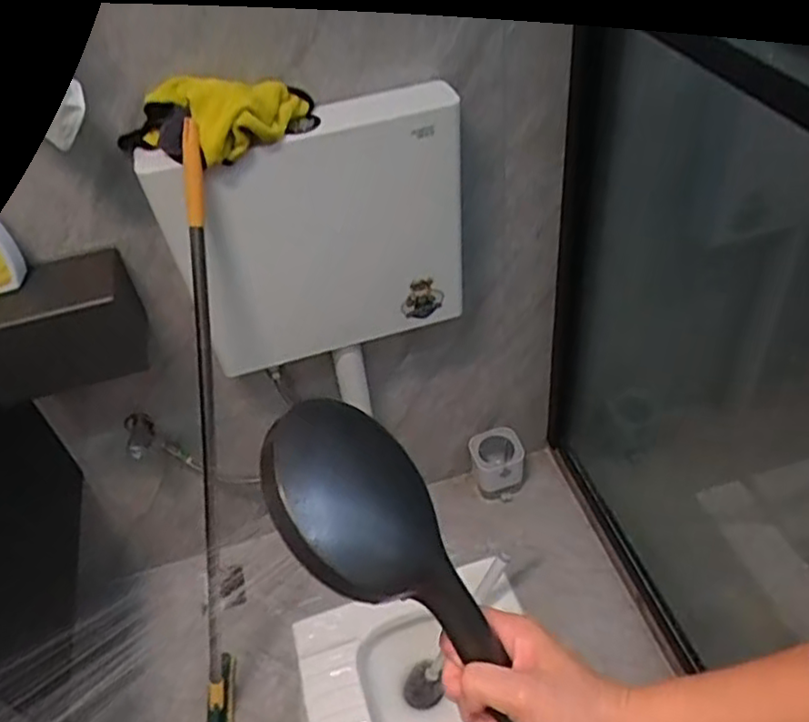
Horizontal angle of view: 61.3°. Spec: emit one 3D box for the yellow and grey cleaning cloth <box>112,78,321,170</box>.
[{"bbox_3d":[-0.222,-0.297,0.812,0.225,0.078,0.095,-17,45,-10],"label":"yellow and grey cleaning cloth"}]

